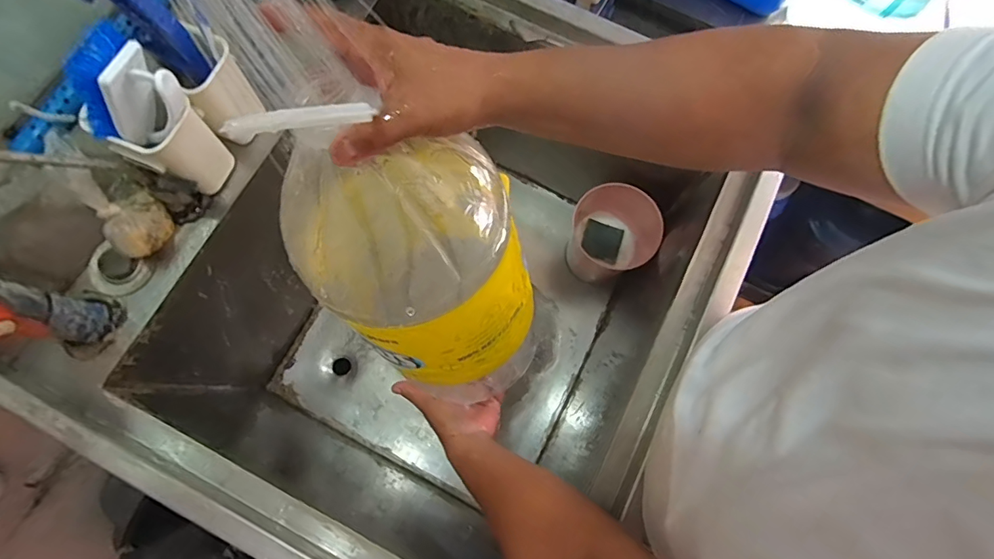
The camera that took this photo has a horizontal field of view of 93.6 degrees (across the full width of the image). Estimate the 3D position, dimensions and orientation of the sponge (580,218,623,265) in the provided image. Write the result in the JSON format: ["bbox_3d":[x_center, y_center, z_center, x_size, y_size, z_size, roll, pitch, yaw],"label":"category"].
[{"bbox_3d":[0.198,-0.072,0.882,0.071,0.006,0.072,17,77,2],"label":"sponge"}]

